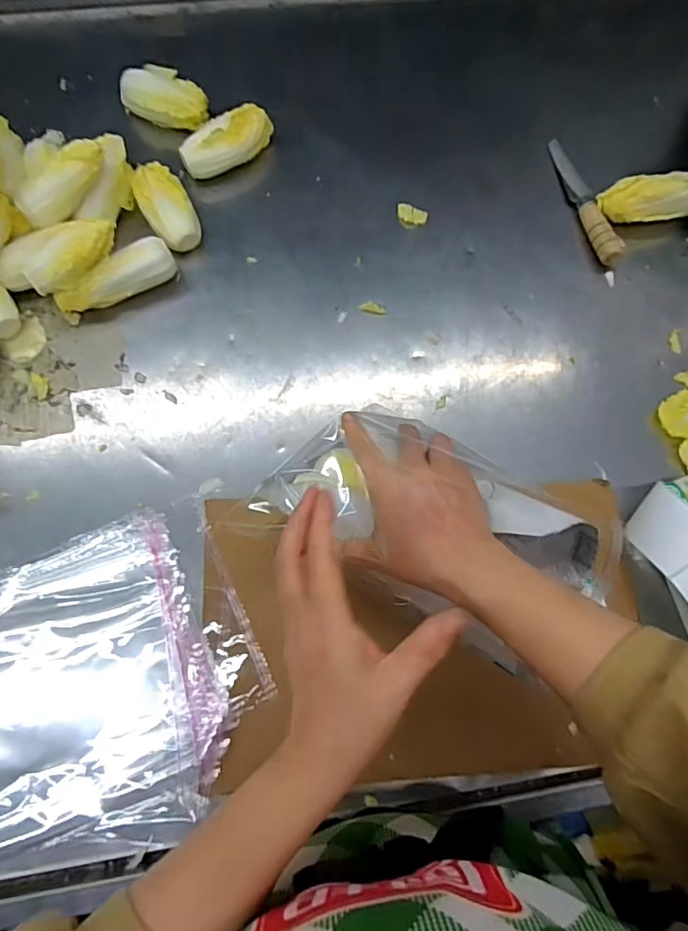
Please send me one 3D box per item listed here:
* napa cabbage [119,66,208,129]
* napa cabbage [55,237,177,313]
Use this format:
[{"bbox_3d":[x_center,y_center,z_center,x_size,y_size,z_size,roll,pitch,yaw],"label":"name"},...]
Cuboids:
[{"bbox_3d":[-0.229,-0.474,0.660,0.111,0.044,0.055,20,74,4],"label":"napa cabbage"},{"bbox_3d":[-0.258,-0.210,0.580,0.134,0.048,0.038,-31,77,-10],"label":"napa cabbage"}]

